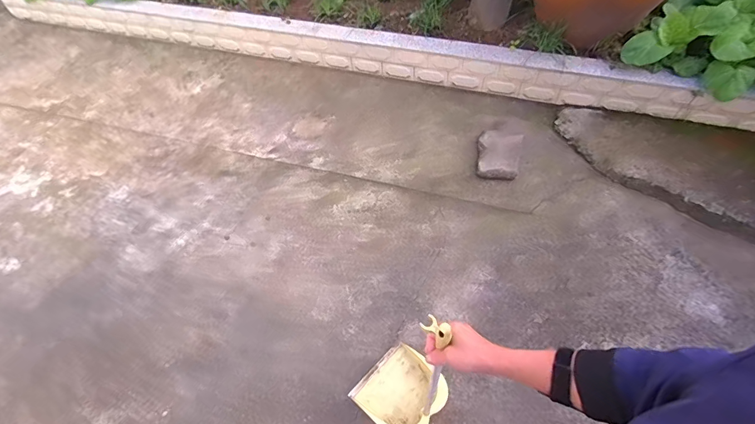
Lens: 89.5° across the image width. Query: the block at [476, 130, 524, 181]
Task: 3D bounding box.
[{"bbox_3d":[0.599,-0.288,1.880,0.214,0.044,0.302,14,57,13],"label":"block"}]

